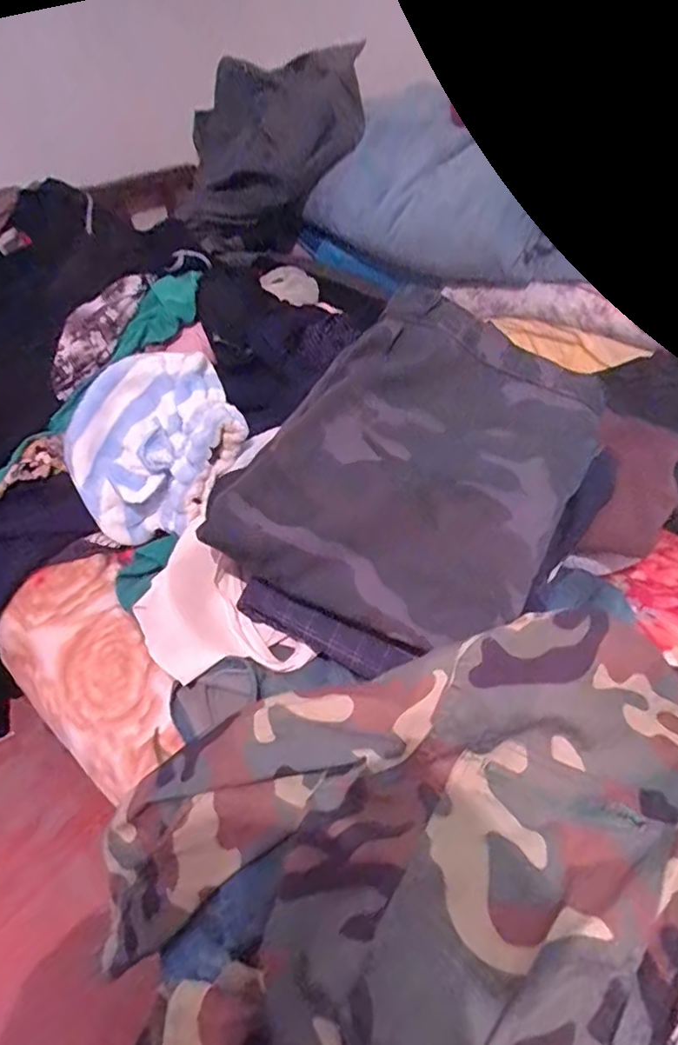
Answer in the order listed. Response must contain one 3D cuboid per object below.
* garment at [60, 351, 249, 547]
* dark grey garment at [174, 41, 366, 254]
[{"bbox_3d":[-0.213,-0.080,0.691,0.183,0.150,0.192,-21,44,-21],"label":"garment"},{"bbox_3d":[-0.119,-0.659,1.067,0.333,0.285,0.128,-23,44,-22],"label":"dark grey garment"}]

